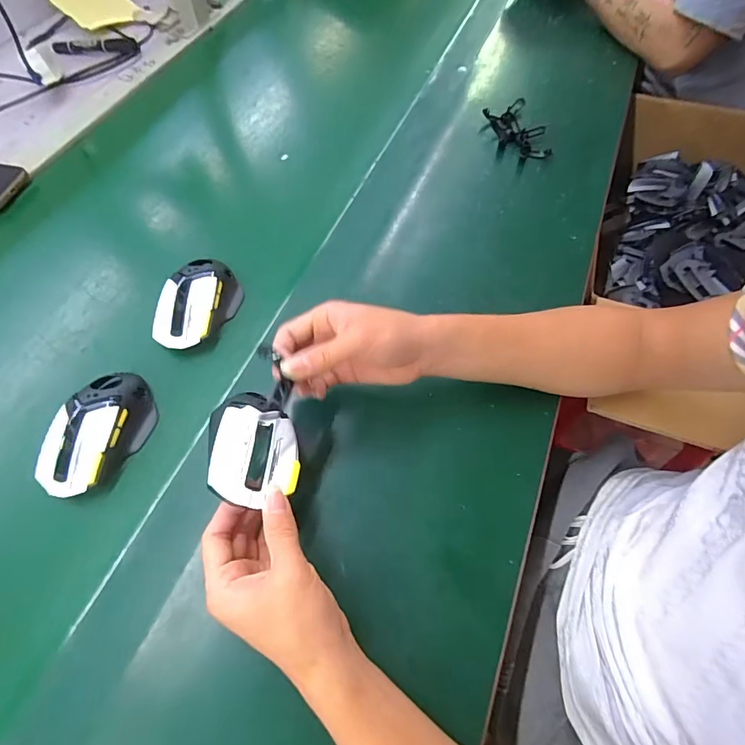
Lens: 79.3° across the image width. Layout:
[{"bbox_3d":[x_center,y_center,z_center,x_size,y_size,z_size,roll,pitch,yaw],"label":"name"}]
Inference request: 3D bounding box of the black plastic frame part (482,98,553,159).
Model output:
[{"bbox_3d":[0.215,-0.348,0.644,0.075,0.016,0.116,-23,62,-13],"label":"black plastic frame part"}]

